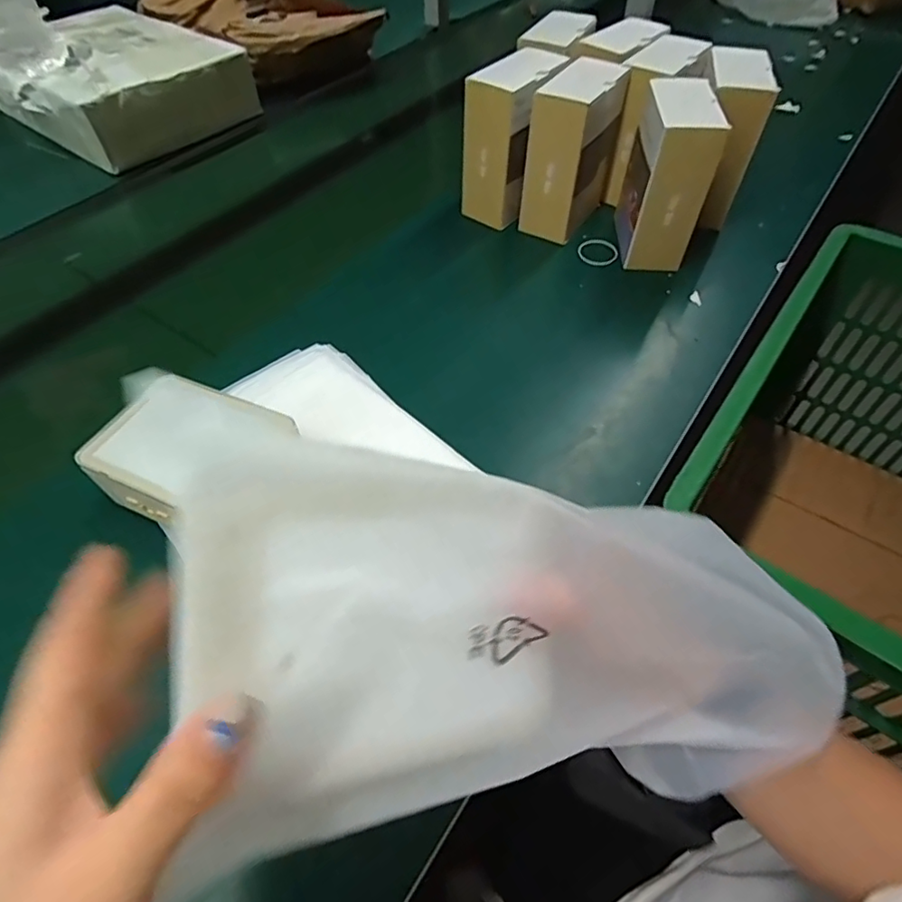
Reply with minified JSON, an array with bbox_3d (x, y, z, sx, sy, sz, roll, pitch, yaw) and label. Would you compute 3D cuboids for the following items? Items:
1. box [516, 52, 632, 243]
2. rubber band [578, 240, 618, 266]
[{"bbox_3d":[0.146,-0.357,0.664,0.063,0.160,0.124,27,58,21],"label":"box"},{"bbox_3d":[0.181,-0.246,0.687,0.049,0.004,0.046,14,65,19],"label":"rubber band"}]

